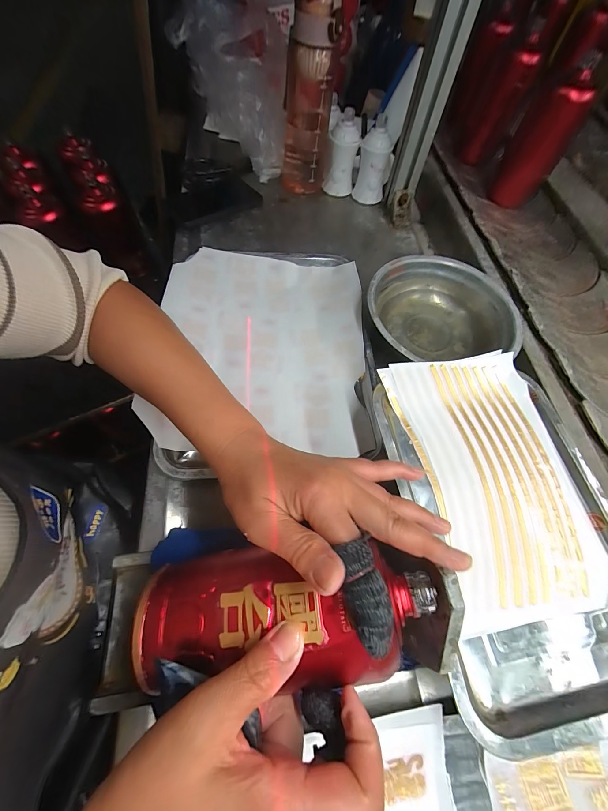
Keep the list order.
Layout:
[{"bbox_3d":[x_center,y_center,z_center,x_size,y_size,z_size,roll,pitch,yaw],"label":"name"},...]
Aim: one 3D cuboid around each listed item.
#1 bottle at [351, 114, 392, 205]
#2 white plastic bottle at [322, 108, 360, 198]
[{"bbox_3d":[0.124,-0.432,0.550,0.053,0.111,0.045,0,63,-3],"label":"bottle"},{"bbox_3d":[0.069,-0.457,0.558,0.055,0.109,0.059,10,63,2],"label":"white plastic bottle"}]

